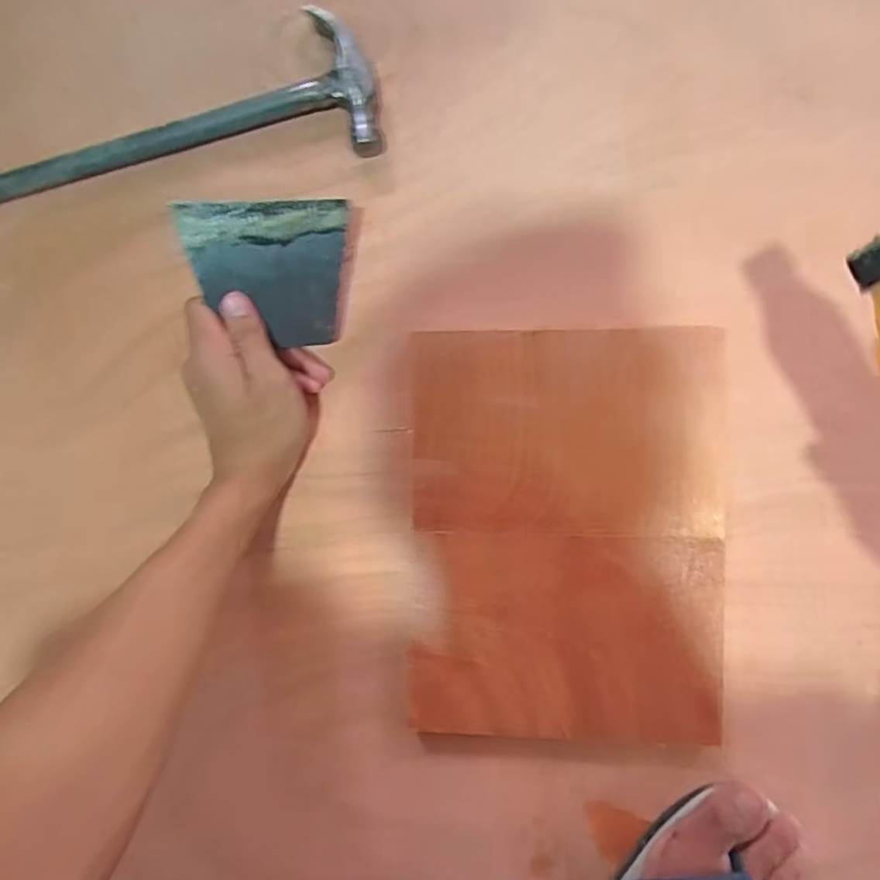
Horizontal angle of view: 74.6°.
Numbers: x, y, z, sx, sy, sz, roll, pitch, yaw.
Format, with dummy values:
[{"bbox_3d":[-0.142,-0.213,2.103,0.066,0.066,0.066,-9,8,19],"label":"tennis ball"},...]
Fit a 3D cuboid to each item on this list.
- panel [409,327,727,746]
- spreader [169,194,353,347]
[{"bbox_3d":[0.085,0.065,0.395,0.207,0.007,0.275,1,91,6],"label":"panel"},{"bbox_3d":[-0.114,-0.111,0.388,0.100,0.009,0.092,-4,114,-13],"label":"spreader"}]

